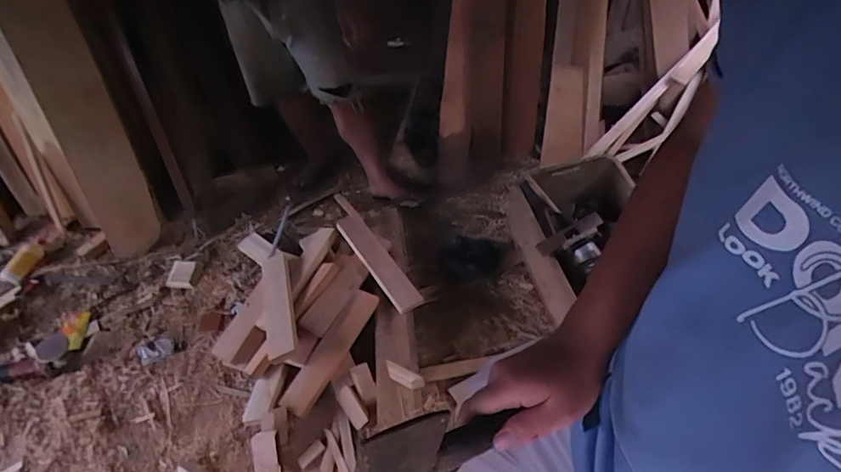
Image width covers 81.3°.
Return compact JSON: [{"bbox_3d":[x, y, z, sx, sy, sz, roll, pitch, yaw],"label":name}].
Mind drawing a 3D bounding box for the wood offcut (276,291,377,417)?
[{"bbox_3d":[-0.264,0.337,1.457,0.088,0.031,0.403,32,65,5],"label":"wood offcut"}]

